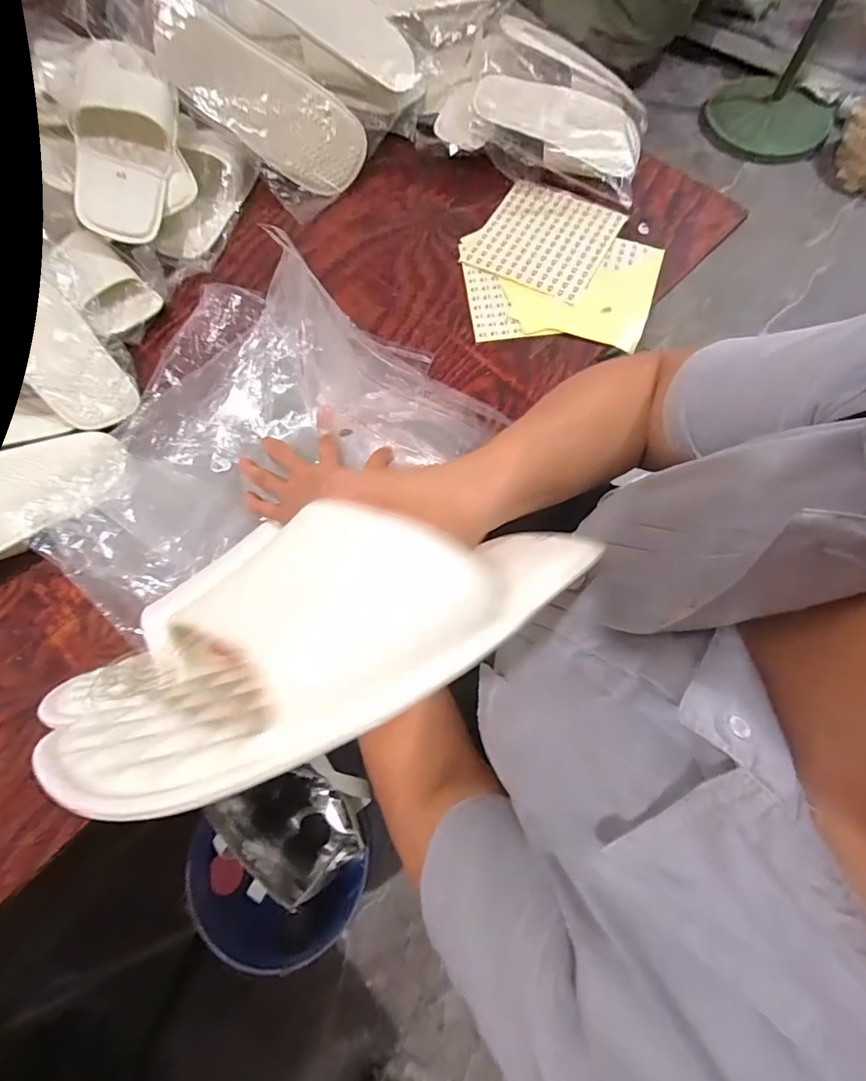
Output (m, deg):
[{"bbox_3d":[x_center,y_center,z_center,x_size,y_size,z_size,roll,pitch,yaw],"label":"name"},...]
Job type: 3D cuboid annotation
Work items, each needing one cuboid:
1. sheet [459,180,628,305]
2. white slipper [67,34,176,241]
[{"bbox_3d":[0.144,-0.391,0.581,0.158,0.007,0.171,27,73,11],"label":"sheet"},{"bbox_3d":[-0.359,-0.462,0.525,0.101,0.065,0.227,6,88,-34],"label":"white slipper"}]

